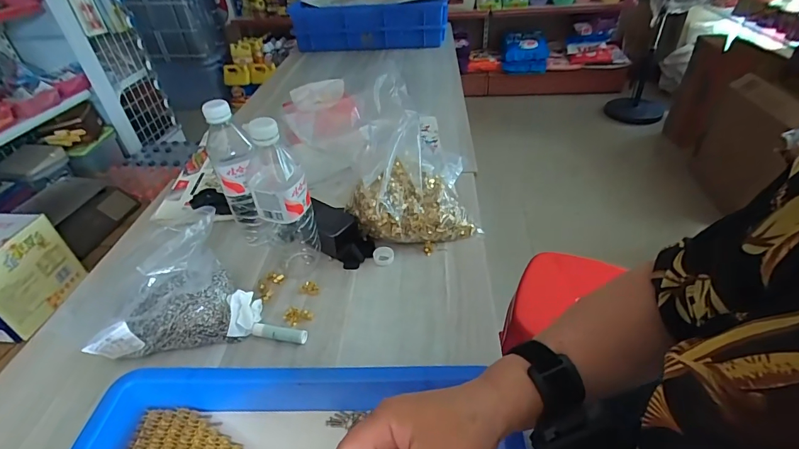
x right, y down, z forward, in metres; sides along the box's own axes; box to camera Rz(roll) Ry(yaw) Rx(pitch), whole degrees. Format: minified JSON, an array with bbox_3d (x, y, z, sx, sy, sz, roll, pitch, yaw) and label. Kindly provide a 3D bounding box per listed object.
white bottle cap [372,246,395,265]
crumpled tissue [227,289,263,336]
[{"bbox_3d":[-0.023,0.047,0.606,0.031,0.012,0.030,-3,39,2],"label":"white bottle cap"},{"bbox_3d":[-0.195,0.109,0.509,0.030,0.038,0.053,-3,39,2],"label":"crumpled tissue"}]

